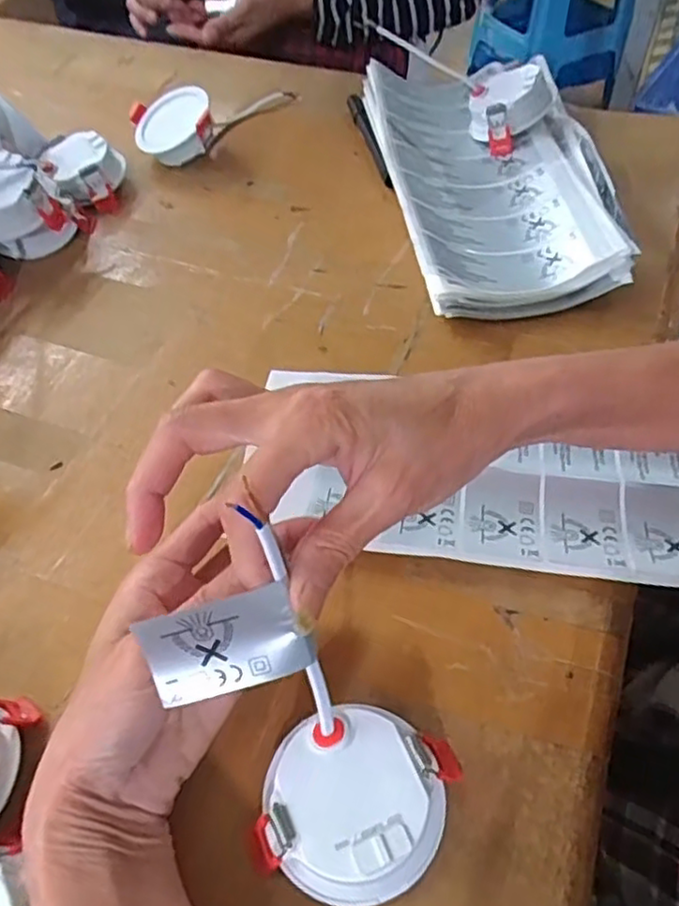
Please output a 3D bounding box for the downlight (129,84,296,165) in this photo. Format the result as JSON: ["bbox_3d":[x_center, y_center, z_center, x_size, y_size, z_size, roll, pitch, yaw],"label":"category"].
[{"bbox_3d":[-0.122,-0.318,0.616,0.084,0.043,0.158,24,57,19],"label":"downlight"}]

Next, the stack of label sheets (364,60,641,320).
[{"bbox_3d":[0.116,-0.223,0.536,0.155,0.044,0.304,-7,52,-3],"label":"stack of label sheets"}]

